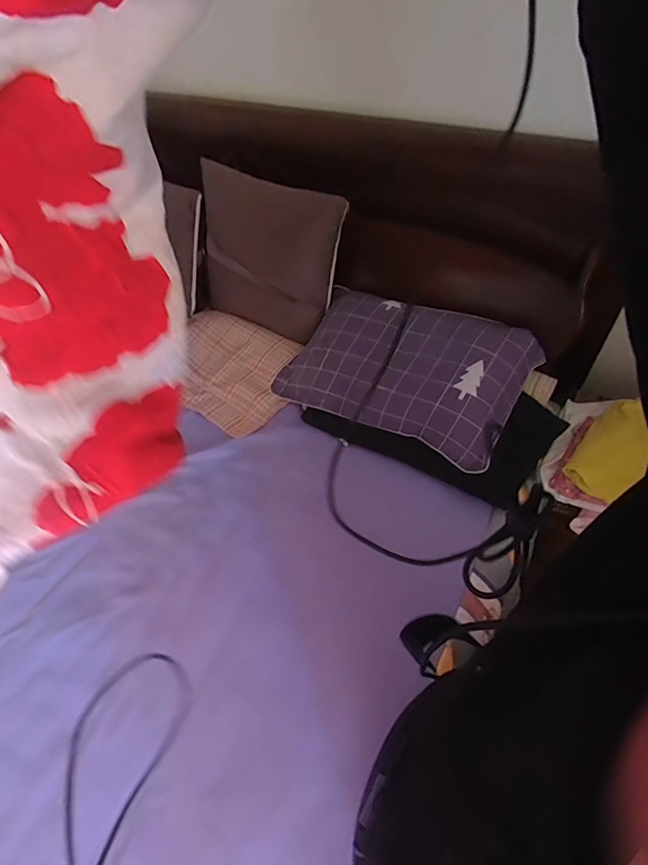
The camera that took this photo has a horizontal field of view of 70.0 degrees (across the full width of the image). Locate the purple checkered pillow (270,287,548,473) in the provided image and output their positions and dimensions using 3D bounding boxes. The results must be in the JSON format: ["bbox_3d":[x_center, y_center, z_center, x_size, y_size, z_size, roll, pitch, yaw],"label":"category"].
[{"bbox_3d":[0.178,-0.158,1.091,0.544,0.156,0.327,27,60,22],"label":"purple checkered pillow"}]

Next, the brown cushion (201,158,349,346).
[{"bbox_3d":[-0.143,-0.462,1.218,0.389,0.380,0.118,14,38,10],"label":"brown cushion"}]

